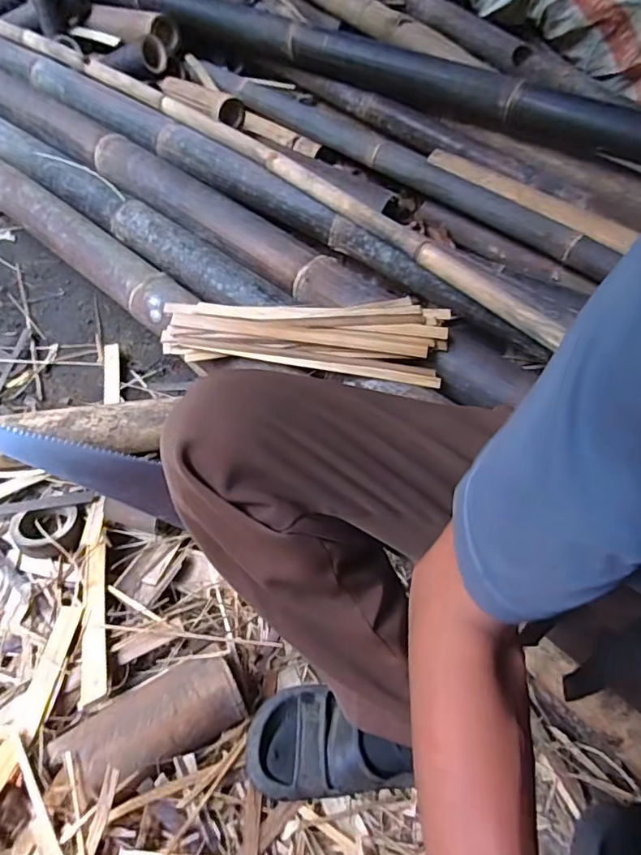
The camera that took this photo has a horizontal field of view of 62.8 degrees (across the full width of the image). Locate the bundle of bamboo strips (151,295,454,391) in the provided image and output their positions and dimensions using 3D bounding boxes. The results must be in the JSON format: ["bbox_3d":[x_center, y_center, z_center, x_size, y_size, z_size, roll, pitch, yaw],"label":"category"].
[{"bbox_3d":[-0.024,-0.142,0.742,0.376,0.035,0.148,5,55,5],"label":"bundle of bamboo strips"}]

